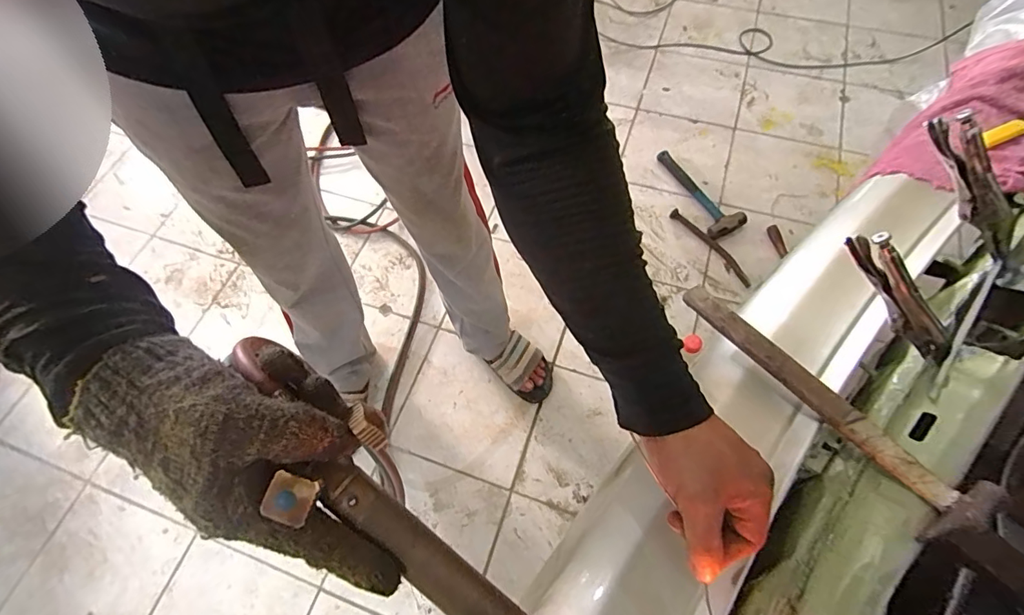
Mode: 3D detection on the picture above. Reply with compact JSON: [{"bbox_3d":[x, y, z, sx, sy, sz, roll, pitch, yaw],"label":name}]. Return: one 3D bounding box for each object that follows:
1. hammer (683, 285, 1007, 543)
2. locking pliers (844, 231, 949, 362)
[{"bbox_3d":[0.257,0.072,0.413,0.061,0.023,0.270,-32,54,-12],"label":"hammer"},{"bbox_3d":[0.329,-0.009,0.397,0.011,0.042,0.133,-43,102,-15],"label":"locking pliers"}]

